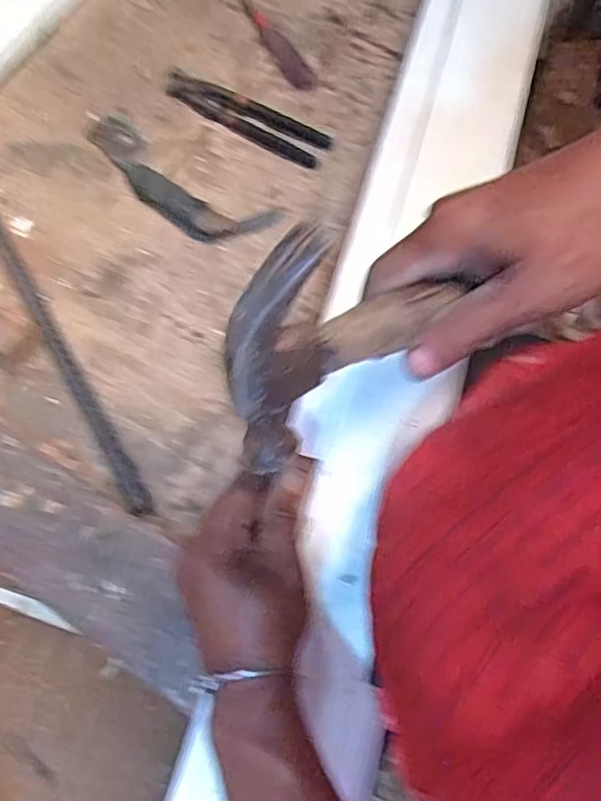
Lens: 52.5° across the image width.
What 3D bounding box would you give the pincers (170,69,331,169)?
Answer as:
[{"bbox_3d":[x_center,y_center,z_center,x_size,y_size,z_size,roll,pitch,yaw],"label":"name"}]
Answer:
[{"bbox_3d":[-0.064,-0.338,0.723,0.210,0.010,0.051,31,74,12],"label":"pincers"}]

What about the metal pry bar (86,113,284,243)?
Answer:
[{"bbox_3d":[-0.152,-0.253,0.689,0.262,0.029,0.078,35,74,12],"label":"metal pry bar"}]

